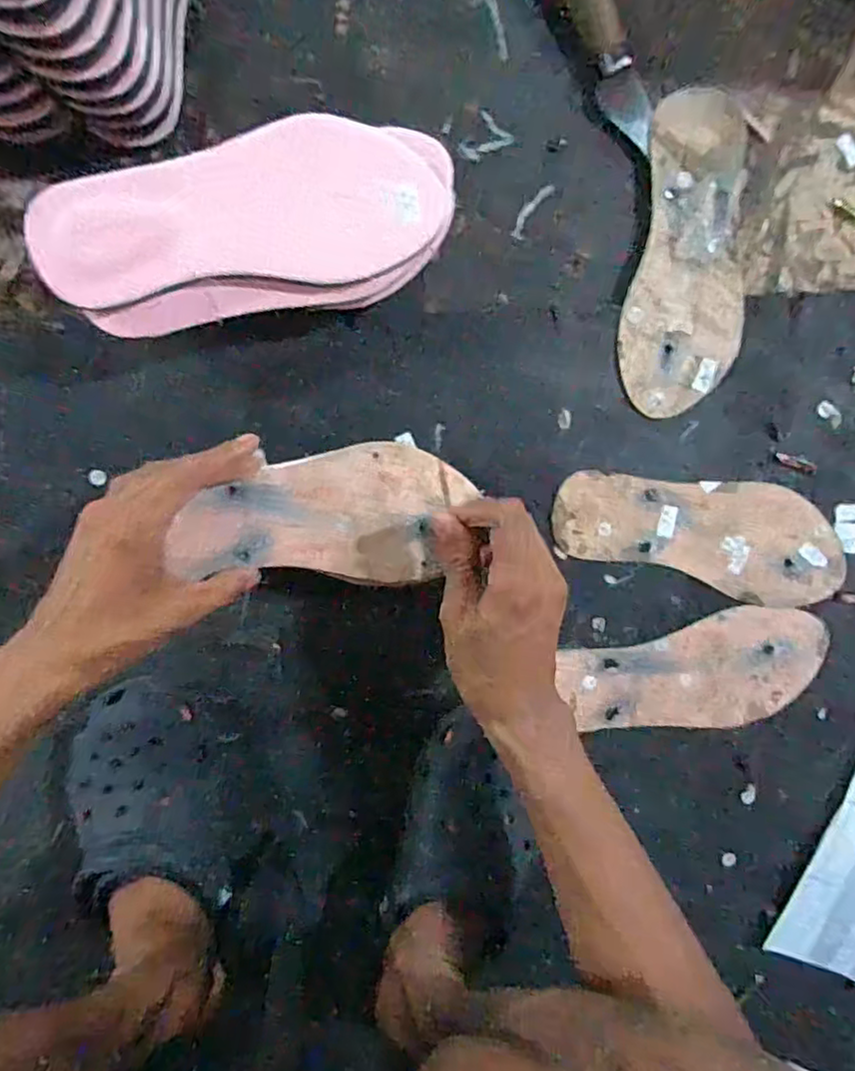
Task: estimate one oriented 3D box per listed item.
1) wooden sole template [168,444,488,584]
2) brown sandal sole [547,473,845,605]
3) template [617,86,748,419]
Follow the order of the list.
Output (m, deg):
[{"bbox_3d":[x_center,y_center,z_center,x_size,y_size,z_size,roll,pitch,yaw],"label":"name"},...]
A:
[{"bbox_3d":[-0.070,-0.009,0.421,0.192,0.012,0.095,-7,95,-5],"label":"wooden sole template"},{"bbox_3d":[0.215,-0.003,0.483,0.231,0.007,0.086,13,95,-3],"label":"brown sandal sole"},{"bbox_3d":[0.196,-0.208,0.460,0.084,0.011,0.232,7,95,0],"label":"template"}]

